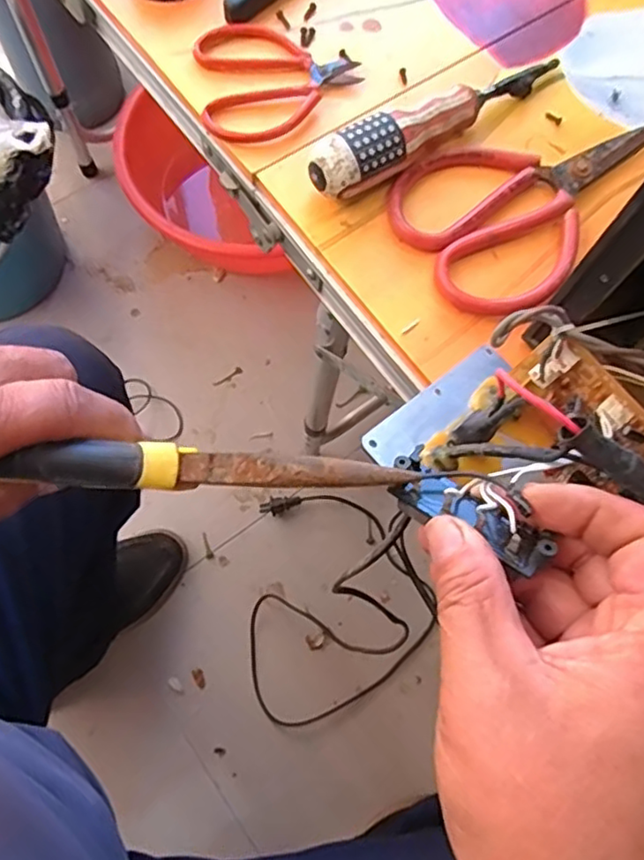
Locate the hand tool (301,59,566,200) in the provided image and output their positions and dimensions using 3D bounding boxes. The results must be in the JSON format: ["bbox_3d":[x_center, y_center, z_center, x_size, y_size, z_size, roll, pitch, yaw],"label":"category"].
[{"bbox_3d":[0.072,-0.180,0.370,0.179,0.040,0.024,-32,76,-12],"label":"hand tool"}]

